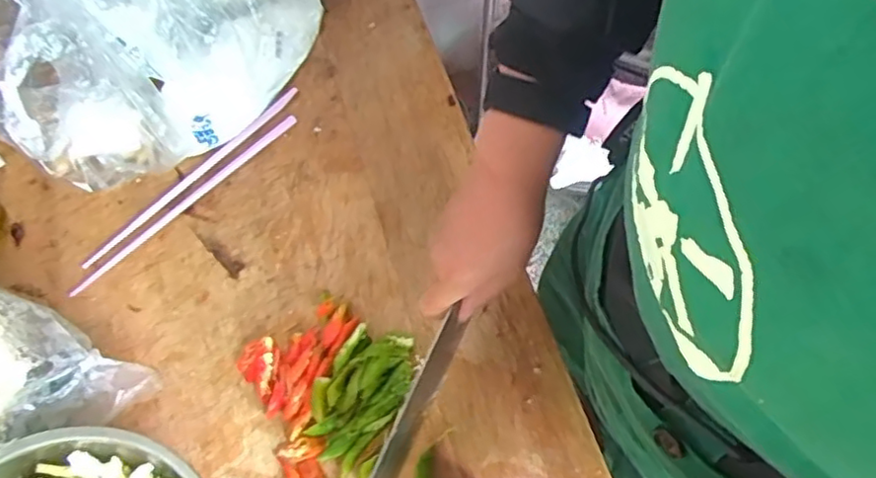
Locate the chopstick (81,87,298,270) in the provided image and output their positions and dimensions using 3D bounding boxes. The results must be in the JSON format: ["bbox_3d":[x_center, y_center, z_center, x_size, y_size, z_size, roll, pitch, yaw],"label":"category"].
[{"bbox_3d":[-0.216,-0.059,0.576,0.011,0.007,0.237,41,74,19],"label":"chopstick"}]

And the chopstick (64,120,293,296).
[{"bbox_3d":[-0.220,-0.034,0.567,0.237,0.004,0.010,-42,70,-14],"label":"chopstick"}]

